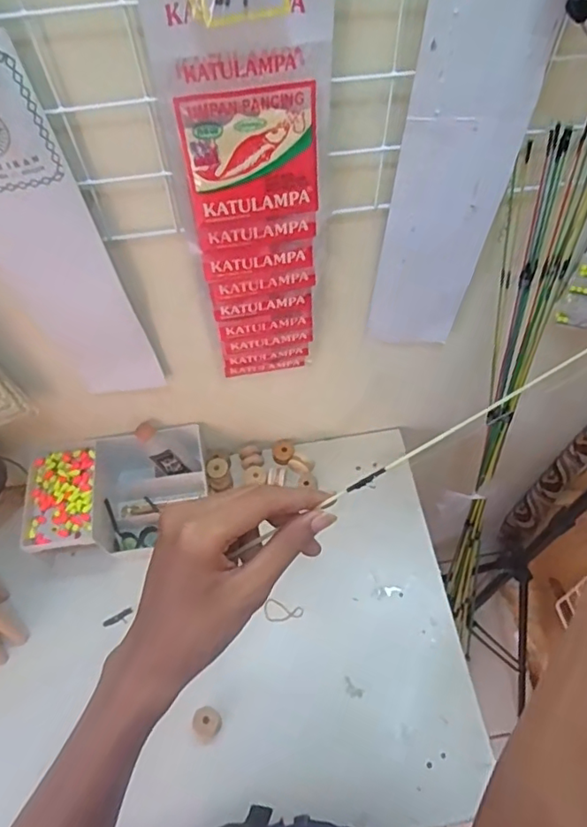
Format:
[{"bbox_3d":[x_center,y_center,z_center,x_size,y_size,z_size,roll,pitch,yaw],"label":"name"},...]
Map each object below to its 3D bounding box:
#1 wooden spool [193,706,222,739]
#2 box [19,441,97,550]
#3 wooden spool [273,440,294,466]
[{"bbox_3d":[-0.102,0.370,0.678,0.033,0.029,0.031,-1,59,1],"label":"wooden spool"},{"bbox_3d":[-0.308,0.107,0.750,0.094,0.023,0.141,-6,59,-2],"label":"box"},{"bbox_3d":[-0.015,0.059,0.851,0.031,0.016,0.033,-1,59,1],"label":"wooden spool"}]

